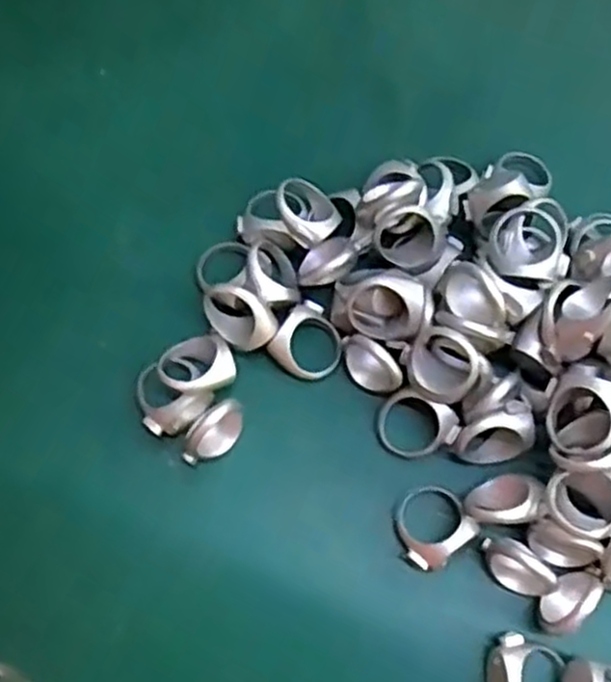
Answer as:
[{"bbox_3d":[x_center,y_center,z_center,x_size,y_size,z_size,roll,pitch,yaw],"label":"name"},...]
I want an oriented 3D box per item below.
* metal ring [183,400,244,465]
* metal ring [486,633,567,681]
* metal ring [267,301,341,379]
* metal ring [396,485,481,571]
[{"bbox_3d":[-0.026,0.026,0.223,0.010,0.019,0.021,26,75,8],"label":"metal ring"},{"bbox_3d":[0.059,0.092,0.206,0.023,0.010,0.021,0,73,0],"label":"metal ring"},{"bbox_3d":[0.002,0.000,0.234,0.020,0.008,0.022,0,73,0],"label":"metal ring"},{"bbox_3d":[0.036,0.053,0.221,0.022,0.009,0.020,0,73,0],"label":"metal ring"}]

